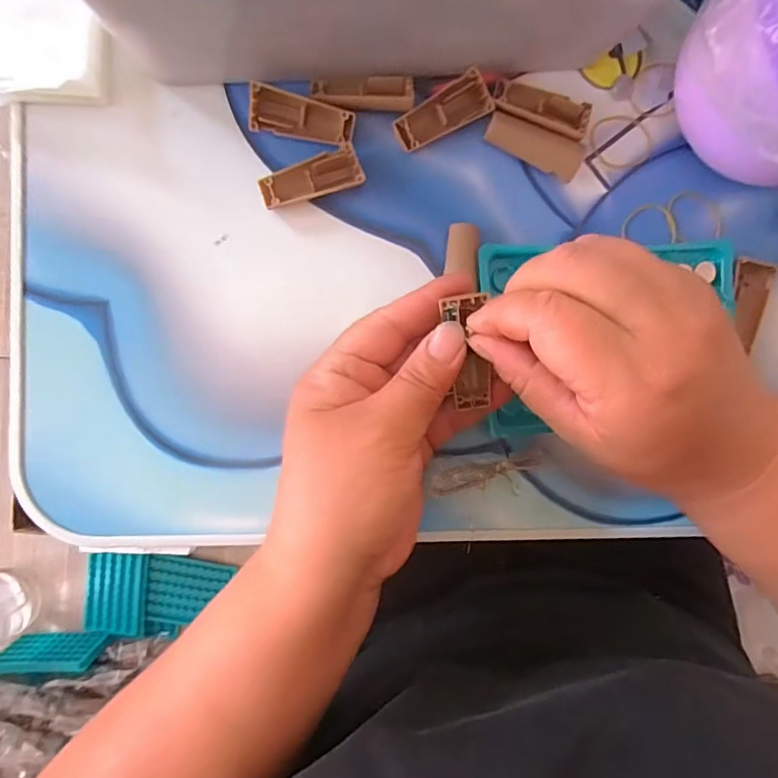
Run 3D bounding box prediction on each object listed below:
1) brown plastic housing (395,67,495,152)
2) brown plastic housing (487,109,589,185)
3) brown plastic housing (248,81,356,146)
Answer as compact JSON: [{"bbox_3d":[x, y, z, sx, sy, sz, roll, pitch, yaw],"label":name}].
[{"bbox_3d":[0.027,-0.137,0.260,0.050,0.007,0.021,-32,93,-4],"label":"brown plastic housing"},{"bbox_3d":[0.074,-0.124,0.266,0.049,0.007,0.018,25,88,-4],"label":"brown plastic housing"},{"bbox_3d":[-0.042,-0.131,0.252,0.050,0.010,0.016,13,89,-4],"label":"brown plastic housing"}]

